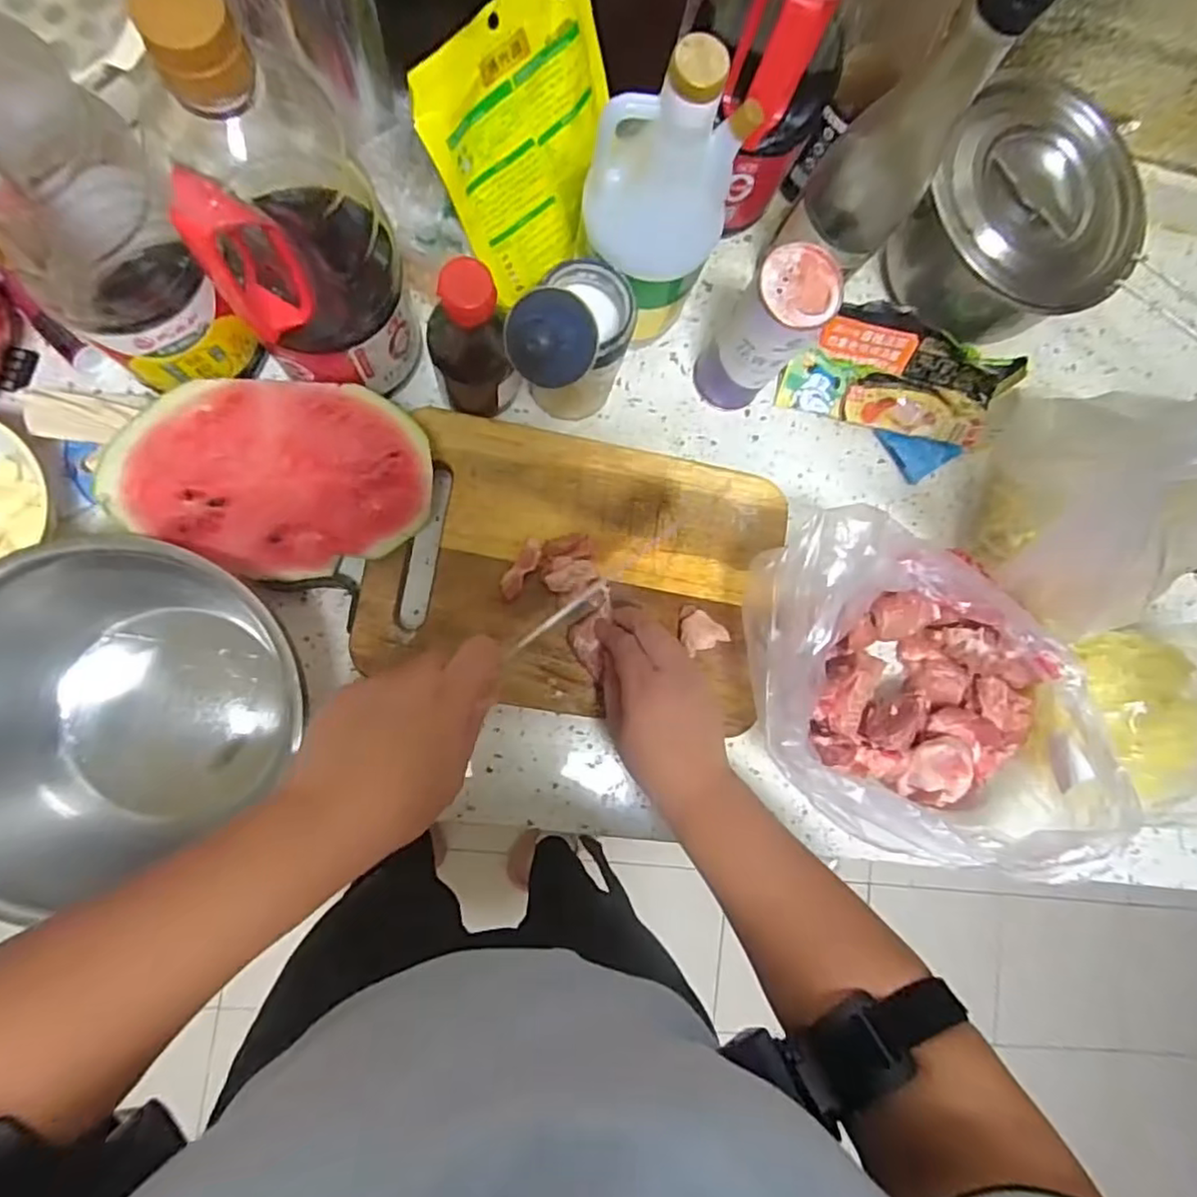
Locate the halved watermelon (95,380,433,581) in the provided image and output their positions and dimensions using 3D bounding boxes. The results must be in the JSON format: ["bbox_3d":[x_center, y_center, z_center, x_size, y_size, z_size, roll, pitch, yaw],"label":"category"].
[{"bbox_3d":[-0.194,-0.079,0.406,0.168,0.085,0.118,-4,86,-8],"label":"halved watermelon"}]

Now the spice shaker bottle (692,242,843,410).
[{"bbox_3d":[0.113,-0.183,0.455,0.051,0.137,0.054,1,85,-8],"label":"spice shaker bottle"}]

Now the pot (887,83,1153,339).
[{"bbox_3d":[0.308,-0.277,0.492,0.155,0.107,0.144,1,85,-8],"label":"pot"}]

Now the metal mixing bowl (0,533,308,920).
[{"bbox_3d":[-0.289,0.062,0.400,0.209,0.089,0.190,1,85,-8],"label":"metal mixing bowl"}]

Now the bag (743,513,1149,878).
[{"bbox_3d":[0.226,0.070,0.456,0.271,0.135,0.196,14,84,-7],"label":"bag"}]

